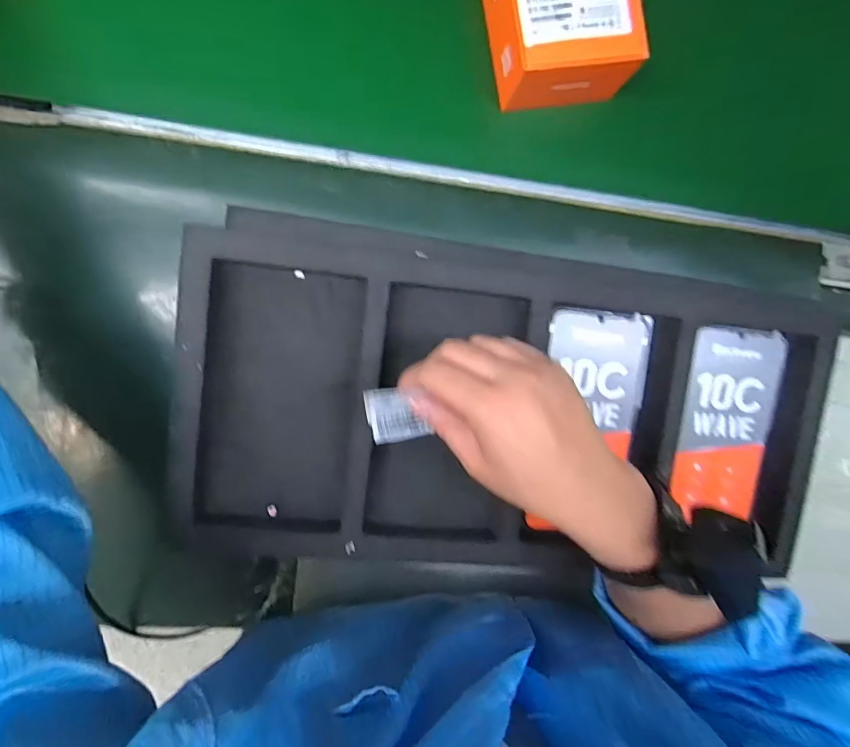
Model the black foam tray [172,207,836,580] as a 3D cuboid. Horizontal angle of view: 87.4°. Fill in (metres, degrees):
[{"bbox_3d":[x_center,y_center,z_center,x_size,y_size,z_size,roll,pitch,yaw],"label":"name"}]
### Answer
[{"bbox_3d":[0.079,0.022,0.338,0.483,0.043,0.242,3,90,-7],"label":"black foam tray"}]

